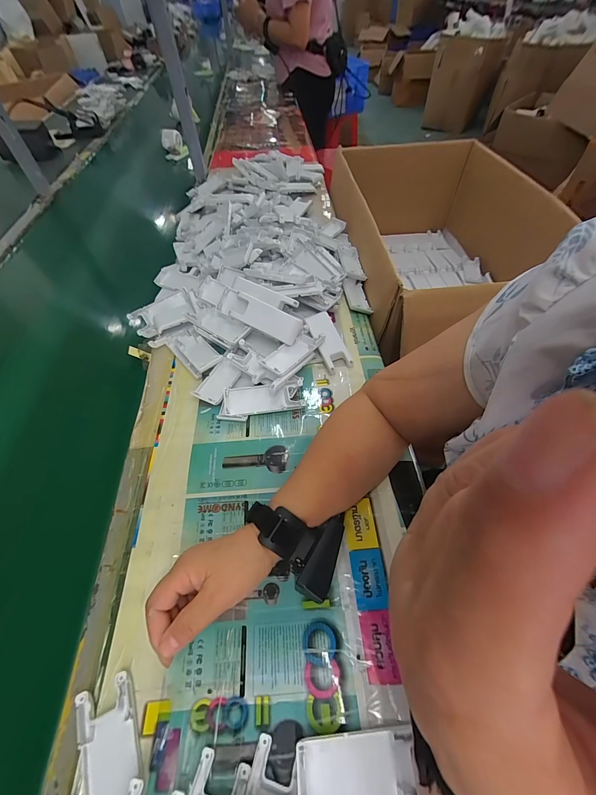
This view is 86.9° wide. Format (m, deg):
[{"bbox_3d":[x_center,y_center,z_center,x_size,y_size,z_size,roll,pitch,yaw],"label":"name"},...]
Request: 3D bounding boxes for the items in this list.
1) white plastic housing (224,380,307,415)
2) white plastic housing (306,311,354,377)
[{"bbox_3d":[-0.045,0.001,0.421,0.104,0.025,0.037,-8,54,-4],"label":"white plastic housing"},{"bbox_3d":[0.045,-0.084,0.467,0.040,0.017,0.098,-18,75,-11],"label":"white plastic housing"}]

